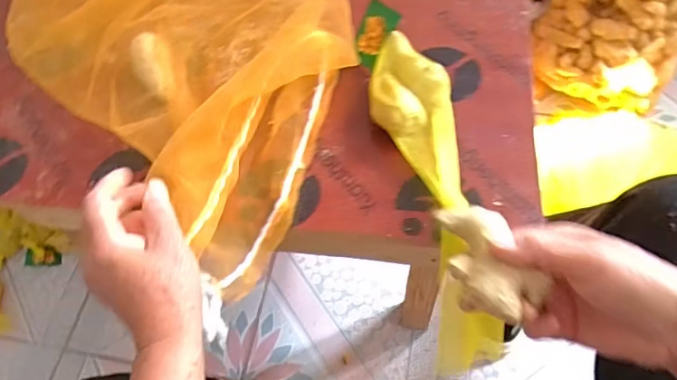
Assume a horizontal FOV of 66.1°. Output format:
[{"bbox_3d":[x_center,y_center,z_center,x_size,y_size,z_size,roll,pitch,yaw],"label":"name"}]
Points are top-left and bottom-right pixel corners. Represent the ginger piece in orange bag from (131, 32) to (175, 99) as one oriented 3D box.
[{"bbox_3d":[-0.177,-0.119,0.497,0.029,0.018,0.077,-20,59,-9],"label":"ginger piece in orange bag"}]

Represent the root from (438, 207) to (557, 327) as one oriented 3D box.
[{"bbox_3d":[0.092,0.040,0.322,0.048,0.025,0.083,-17,59,-7],"label":"root"}]

